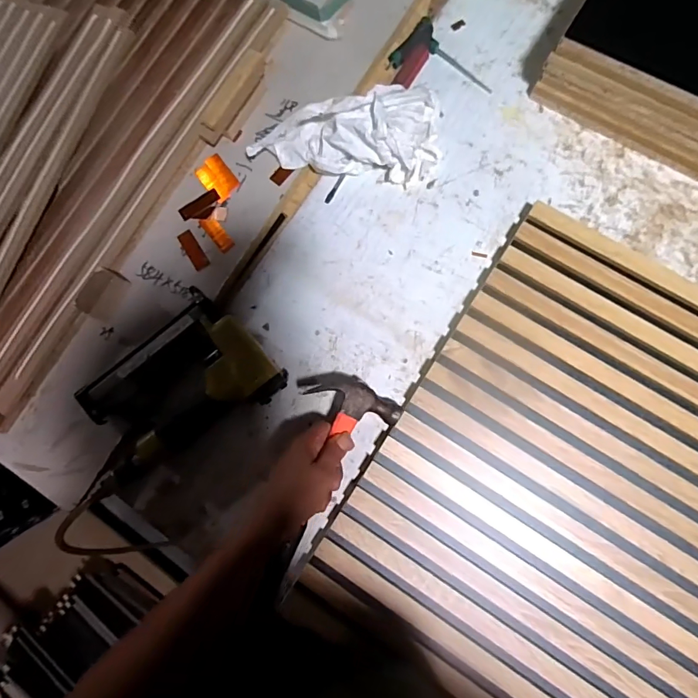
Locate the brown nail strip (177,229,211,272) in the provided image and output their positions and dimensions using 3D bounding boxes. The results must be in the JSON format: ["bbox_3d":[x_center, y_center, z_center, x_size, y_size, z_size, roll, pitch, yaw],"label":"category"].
[{"bbox_3d":[-0.187,-0.119,0.517,0.019,0.004,0.052,-32,81,-1],"label":"brown nail strip"}]

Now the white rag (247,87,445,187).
[{"bbox_3d":[-0.002,-0.251,0.499,0.217,0.060,0.089,3,82,4],"label":"white rag"}]

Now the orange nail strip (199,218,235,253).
[{"bbox_3d":[-0.159,-0.139,0.519,0.018,0.004,0.052,-39,81,-2],"label":"orange nail strip"}]

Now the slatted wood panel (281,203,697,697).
[{"bbox_3d":[0.305,0.205,0.427,0.568,0.023,0.513,32,85,8],"label":"slatted wood panel"}]

